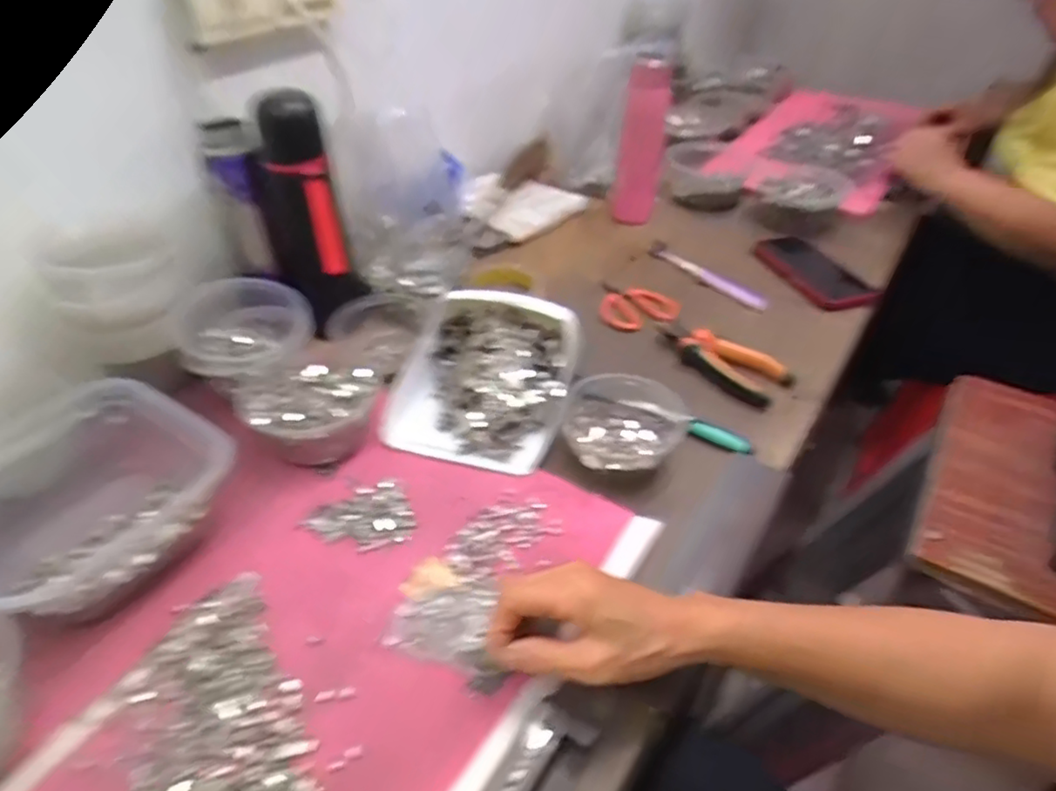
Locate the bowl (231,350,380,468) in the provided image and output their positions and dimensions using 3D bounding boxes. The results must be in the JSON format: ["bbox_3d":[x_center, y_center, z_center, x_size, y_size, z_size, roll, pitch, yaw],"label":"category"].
[{"bbox_3d":[-0.194,0.008,0.578,0.112,0.047,0.113,0,41,0],"label":"bowl"}]

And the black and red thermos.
[{"bbox_3d":[-0.220,-0.182,0.658,0.074,0.224,0.069,-24,47,-26],"label":"black and red thermos"}]

